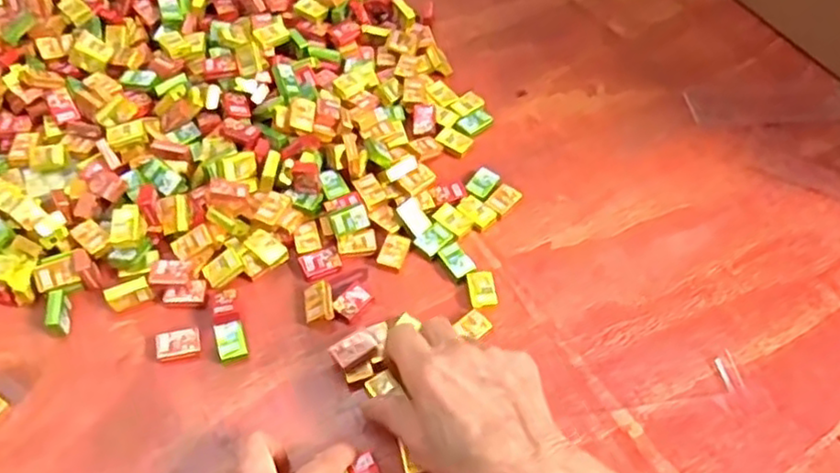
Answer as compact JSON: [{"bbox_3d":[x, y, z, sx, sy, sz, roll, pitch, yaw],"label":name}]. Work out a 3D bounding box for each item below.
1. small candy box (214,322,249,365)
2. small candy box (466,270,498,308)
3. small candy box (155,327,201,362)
[{"bbox_3d":[-0.115,0.065,0.419,0.017,0.009,0.023,-14,57,-13],"label":"small candy box"},{"bbox_3d":[0.041,0.035,0.449,0.018,0.008,0.026,-4,55,-6],"label":"small candy box"},{"bbox_3d":[-0.147,0.066,0.418,0.026,0.008,0.018,-9,56,-9],"label":"small candy box"}]

